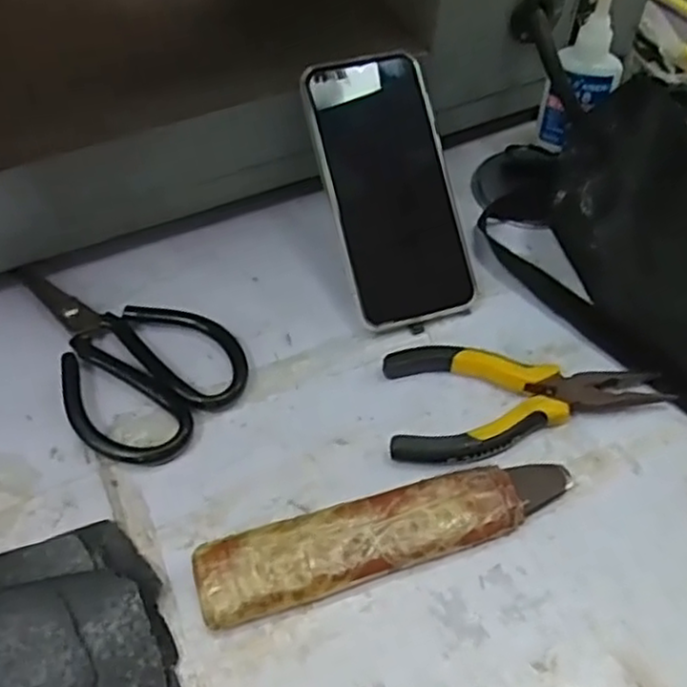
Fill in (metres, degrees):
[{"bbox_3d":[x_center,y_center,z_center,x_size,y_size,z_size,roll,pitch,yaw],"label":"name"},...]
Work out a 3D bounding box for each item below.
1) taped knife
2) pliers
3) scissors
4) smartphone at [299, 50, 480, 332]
[{"bbox_3d":[0.023,0.094,0.348,0.186,0.018,0.039,-14,54,-10],"label":"taped knife"},{"bbox_3d":[0.100,0.033,0.392,0.148,0.016,0.066,-1,53,-1],"label":"pliers"},{"bbox_3d":[-0.137,0.000,0.416,0.161,0.012,0.094,35,61,23],"label":"scissors"},{"bbox_3d":[0.029,-0.094,0.433,0.076,0.010,0.163,-16,91,-12],"label":"smartphone"}]

